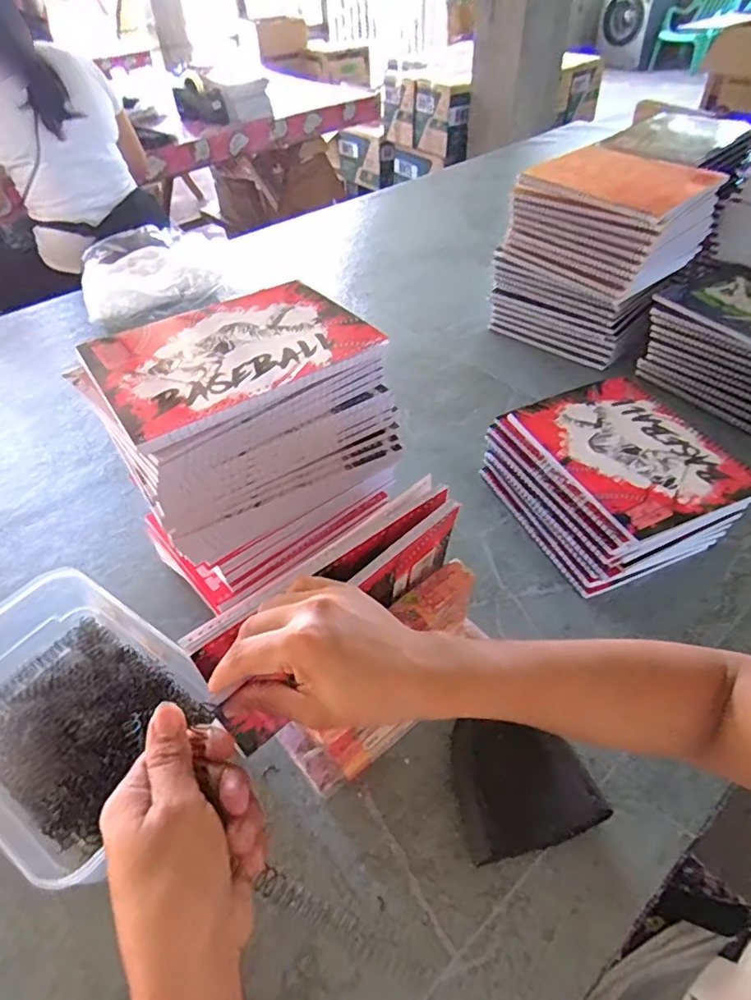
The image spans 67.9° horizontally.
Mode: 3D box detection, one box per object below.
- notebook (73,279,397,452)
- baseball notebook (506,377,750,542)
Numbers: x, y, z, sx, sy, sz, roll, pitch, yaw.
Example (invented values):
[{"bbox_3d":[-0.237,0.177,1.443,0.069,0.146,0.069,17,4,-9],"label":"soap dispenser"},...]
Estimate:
[{"bbox_3d":[-0.111,-0.119,0.428,0.194,0.008,0.150,-27,51,-22],"label":"notebook"},{"bbox_3d":[0.238,-0.049,0.520,0.142,0.008,0.184,-19,48,-16],"label":"baseball notebook"}]

